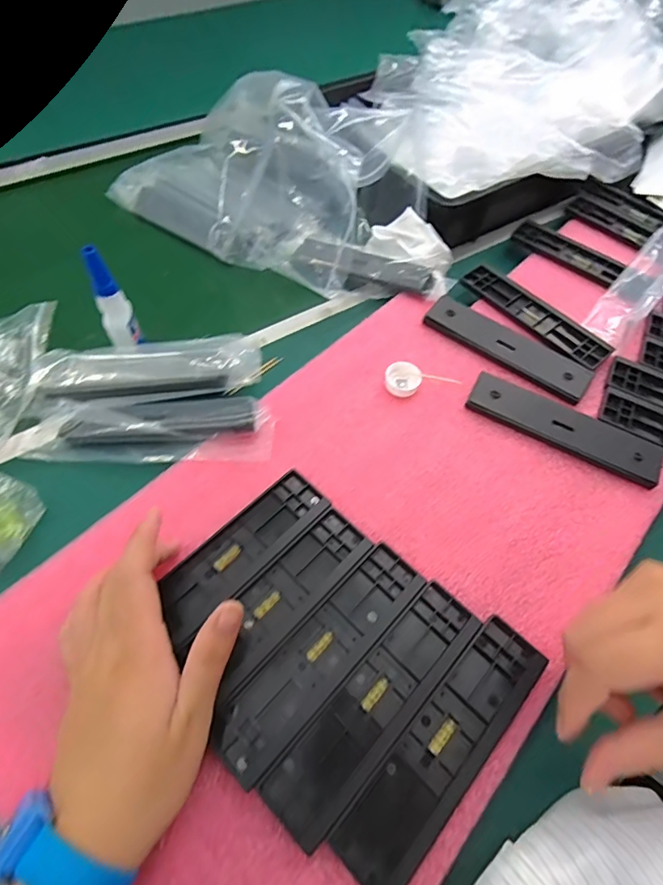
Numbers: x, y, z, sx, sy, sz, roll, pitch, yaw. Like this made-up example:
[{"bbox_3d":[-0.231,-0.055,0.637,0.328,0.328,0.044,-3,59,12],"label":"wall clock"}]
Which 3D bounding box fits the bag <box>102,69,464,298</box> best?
[{"bbox_3d":[-0.048,-0.297,0.497,0.405,0.129,0.194,34,63,18],"label":"bag"}]

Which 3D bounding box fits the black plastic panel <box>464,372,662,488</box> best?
[{"bbox_3d":[0.196,-0.016,0.395,0.157,0.011,0.048,25,61,14],"label":"black plastic panel"}]

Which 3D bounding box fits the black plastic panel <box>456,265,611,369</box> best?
[{"bbox_3d":[0.201,-0.128,0.464,0.041,0.011,0.155,-36,65,-21],"label":"black plastic panel"}]

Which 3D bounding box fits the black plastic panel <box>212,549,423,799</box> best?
[{"bbox_3d":[-0.005,0.130,0.294,0.042,0.007,0.157,40,65,21],"label":"black plastic panel"}]

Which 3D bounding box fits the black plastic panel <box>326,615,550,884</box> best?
[{"bbox_3d":[0.068,0.174,0.272,0.043,0.005,0.158,40,65,21],"label":"black plastic panel"}]

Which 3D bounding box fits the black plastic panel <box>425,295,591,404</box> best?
[{"bbox_3d":[0.165,-0.092,0.436,0.155,0.011,0.047,34,63,18],"label":"black plastic panel"}]

